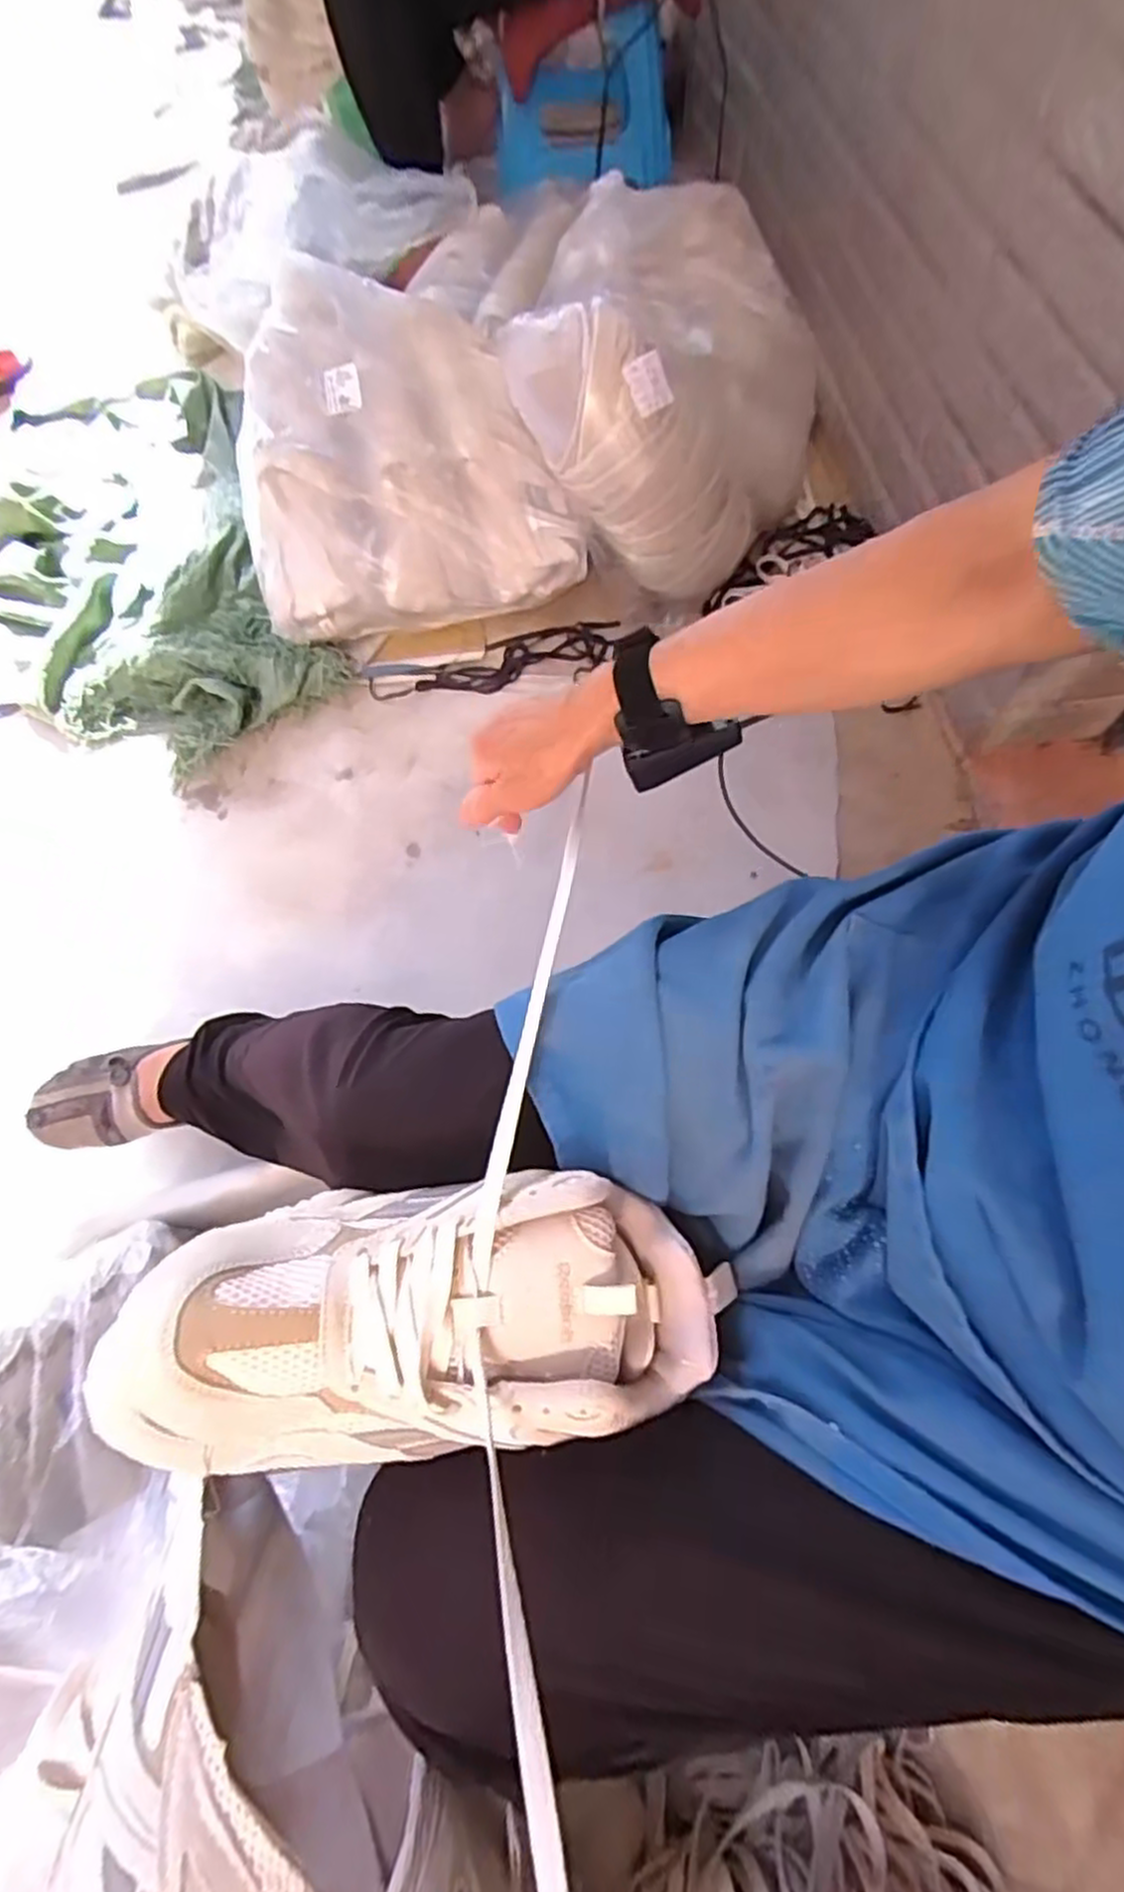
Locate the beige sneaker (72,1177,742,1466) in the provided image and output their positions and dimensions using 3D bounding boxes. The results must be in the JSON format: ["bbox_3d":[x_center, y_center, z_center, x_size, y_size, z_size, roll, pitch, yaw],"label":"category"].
[{"bbox_3d":[-0.052,0.156,0.330,0.236,0.086,0.106,-2,64,-10],"label":"beige sneaker"}]

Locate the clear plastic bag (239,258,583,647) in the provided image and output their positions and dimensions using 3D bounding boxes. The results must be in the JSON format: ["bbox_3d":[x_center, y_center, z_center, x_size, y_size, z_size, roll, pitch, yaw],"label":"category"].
[{"bbox_3d":[-0.204,-0.591,0.949,0.388,0.239,0.326,-12,65,-3],"label":"clear plastic bag"}]

